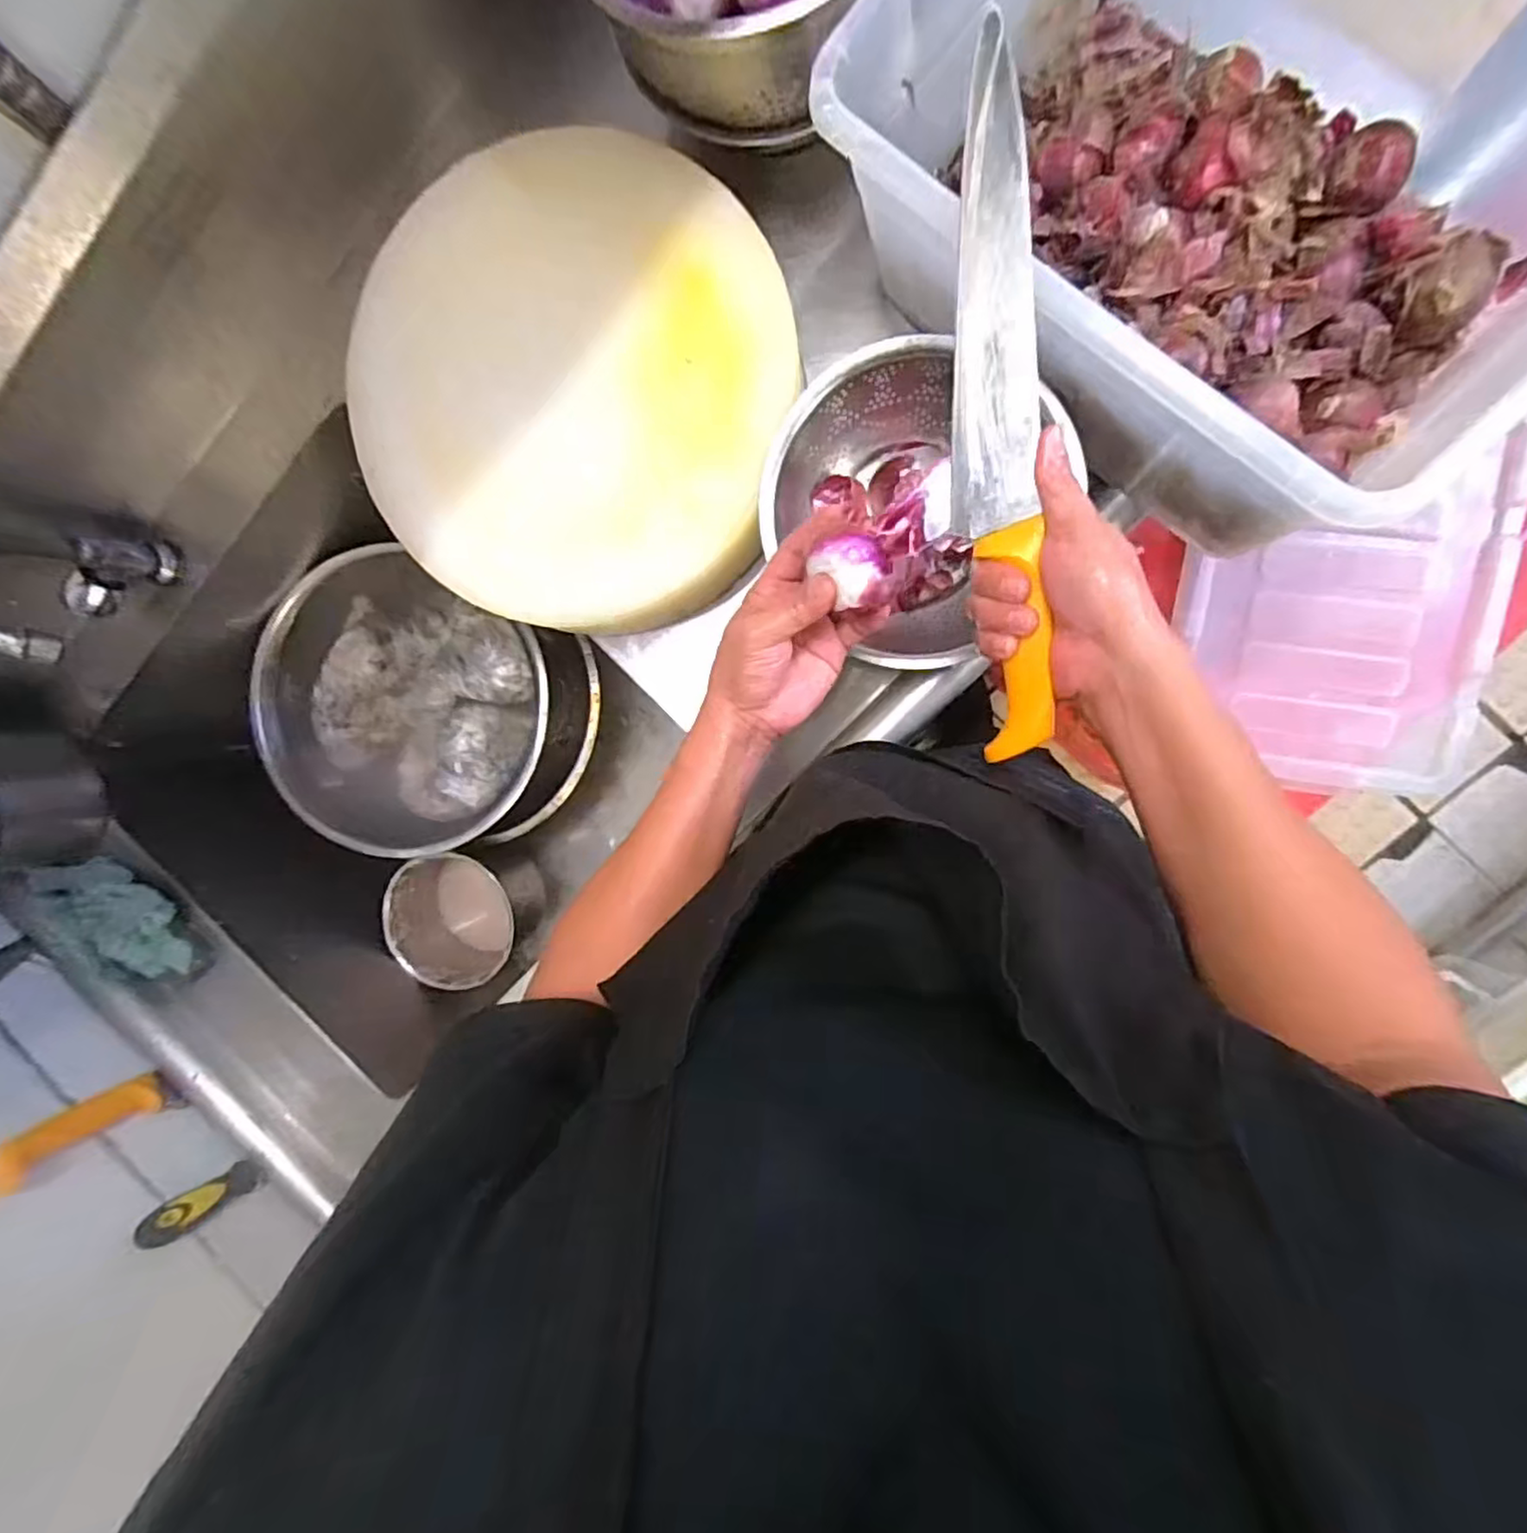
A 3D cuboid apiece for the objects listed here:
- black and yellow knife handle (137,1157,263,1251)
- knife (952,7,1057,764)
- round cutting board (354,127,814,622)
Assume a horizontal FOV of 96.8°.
[{"bbox_3d":[-0.518,0.404,0.625,0.022,0.099,0.038,-42,89,9],"label":"black and yellow knife handle"},{"bbox_3d":[0.131,-0.184,0.380,0.044,0.027,0.361,-6,102,8],"label":"knife"},{"bbox_3d":[-0.147,-0.289,0.524,0.325,0.051,0.341,1,96,8],"label":"round cutting board"}]

